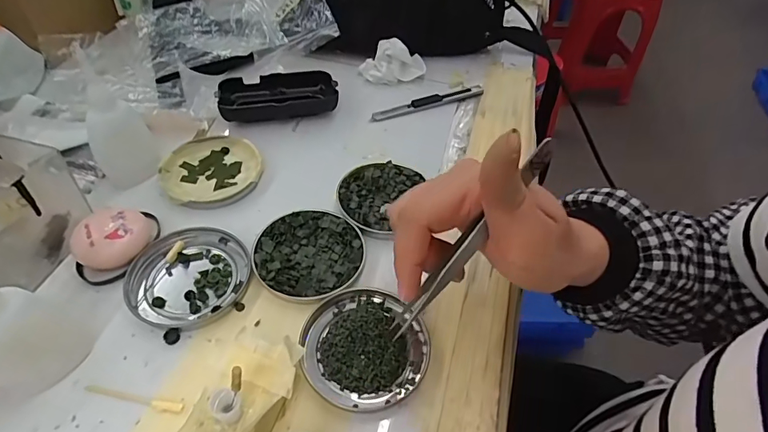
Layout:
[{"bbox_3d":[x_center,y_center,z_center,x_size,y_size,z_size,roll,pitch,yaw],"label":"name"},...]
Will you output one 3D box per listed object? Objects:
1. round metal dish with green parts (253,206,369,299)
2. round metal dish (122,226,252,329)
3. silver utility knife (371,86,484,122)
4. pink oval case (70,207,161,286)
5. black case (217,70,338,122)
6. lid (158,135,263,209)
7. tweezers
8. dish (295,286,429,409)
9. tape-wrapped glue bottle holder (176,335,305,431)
[{"bbox_3d":[-0.054,0.027,0.324,0.077,0.010,0.075,3,49,-3],"label":"round metal dish with green parts"},{"bbox_3d":[-0.135,0.040,0.309,0.072,0.007,0.079,3,49,-3],"label":"round metal dish"},{"bbox_3d":[0.047,-0.118,0.462,0.128,0.012,0.013,-15,52,-18],"label":"silver utility knife"},{"bbox_3d":[-0.187,0.018,0.312,0.055,0.023,0.046,-25,56,-25],"label":"pink oval case"},{"bbox_3d":[-0.103,-0.116,0.435,0.108,0.027,0.050,-8,50,-13],"label":"black case"},{"bbox_3d":[-0.144,-0.038,0.375,0.080,0.012,0.073,3,49,-3],"label":"lid"},{"bbox_3d":[0.041,0.016,0.224,0.011,0.129,0.009,7,34,-52],"label":"tweezers"},{"bbox_3d":[-0.012,0.080,0.281,0.078,0.009,0.074,3,49,-3],"label":"dish"},{"bbox_3d":[-0.075,0.105,0.234,0.041,0.042,0.085,18,50,10],"label":"tape-wrapped glue bottle holder"}]

